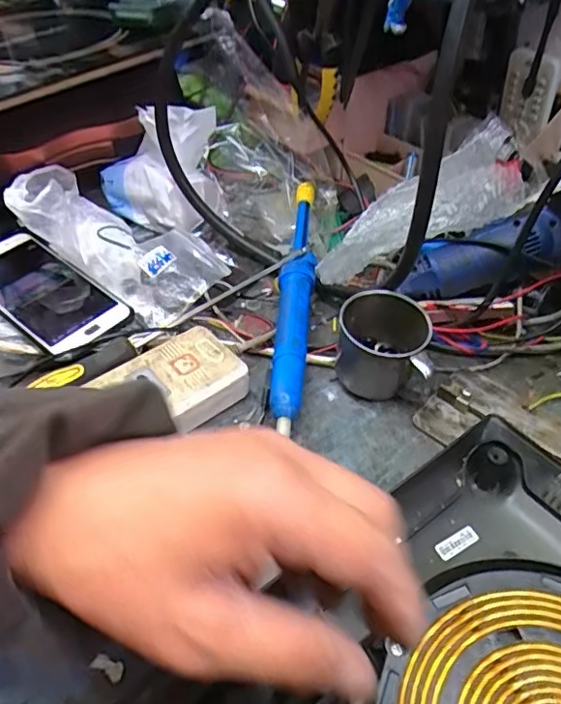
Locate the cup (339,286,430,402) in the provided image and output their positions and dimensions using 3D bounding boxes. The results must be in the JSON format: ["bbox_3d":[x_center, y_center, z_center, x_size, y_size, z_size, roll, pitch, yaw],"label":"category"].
[{"bbox_3d":[0.082,-0.008,0.448,0.069,0.060,0.079,2,44,1],"label":"cup"}]

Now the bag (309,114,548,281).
[{"bbox_3d":[0.127,-0.125,0.480,0.219,0.070,0.065,-29,48,-1],"label":"bag"}]

